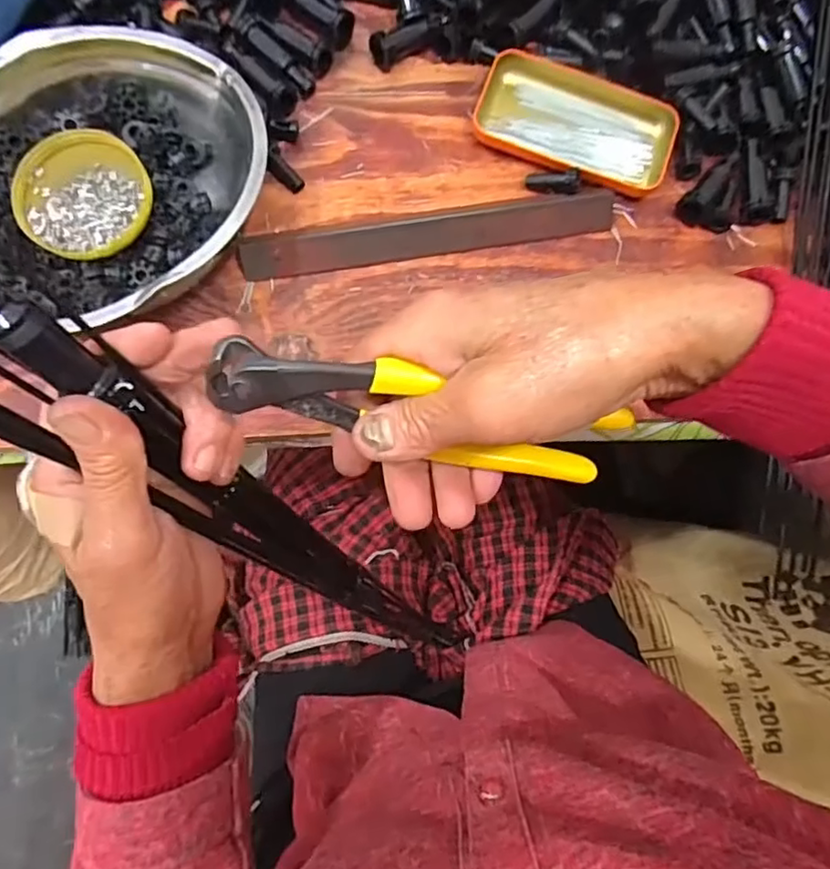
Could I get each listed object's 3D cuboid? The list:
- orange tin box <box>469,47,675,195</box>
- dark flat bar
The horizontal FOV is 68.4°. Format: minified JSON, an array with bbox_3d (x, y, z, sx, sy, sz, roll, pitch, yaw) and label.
[{"bbox_3d":[0.118,-0.228,0.452,0.144,0.017,0.084,22,77,1],"label":"orange tin box"},{"bbox_3d":[0.013,-0.141,0.429,0.263,0.009,0.027,-10,111,-5],"label":"dark flat bar"}]

